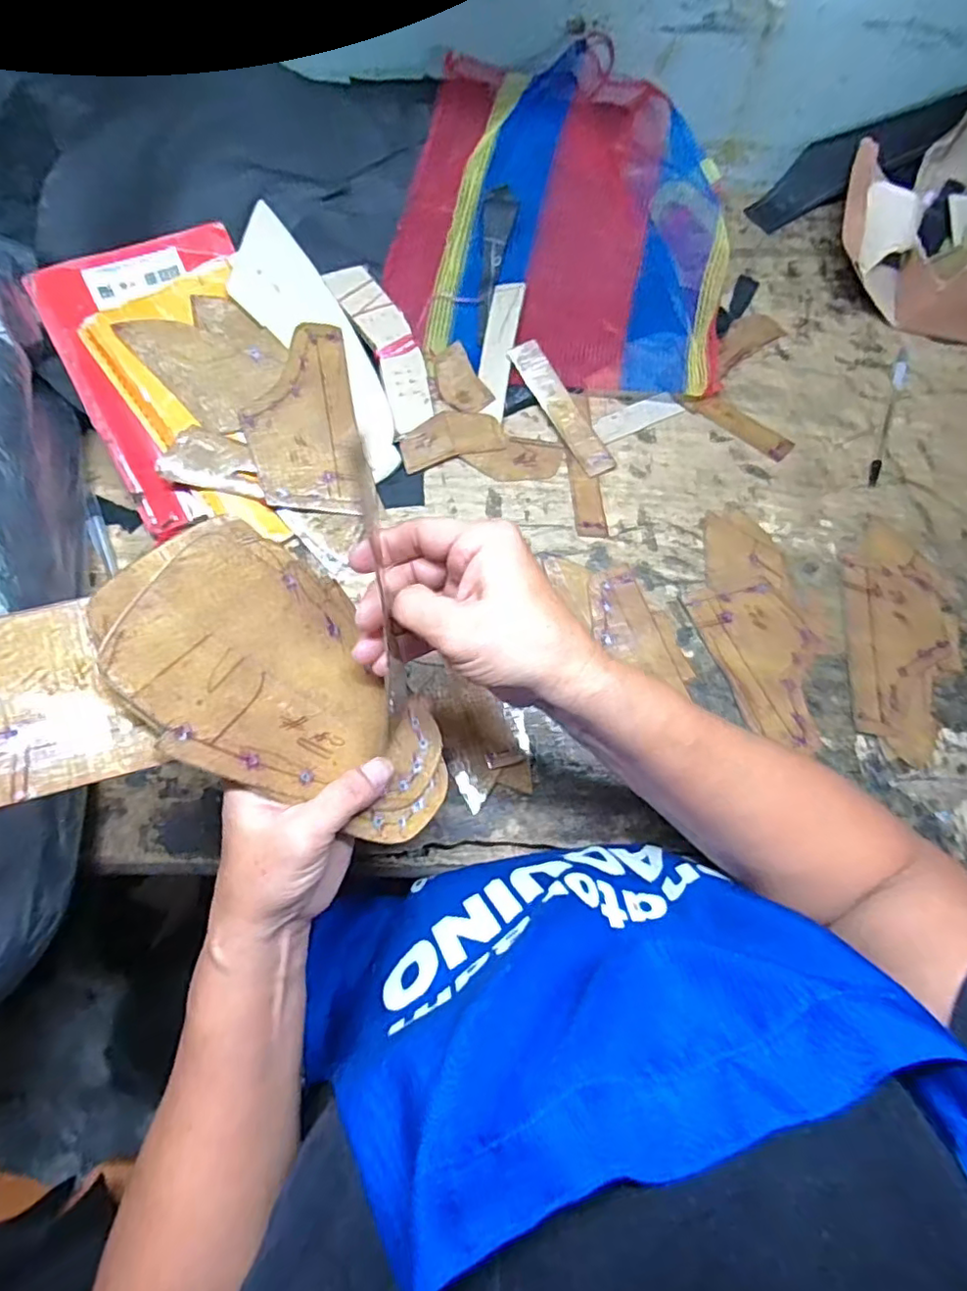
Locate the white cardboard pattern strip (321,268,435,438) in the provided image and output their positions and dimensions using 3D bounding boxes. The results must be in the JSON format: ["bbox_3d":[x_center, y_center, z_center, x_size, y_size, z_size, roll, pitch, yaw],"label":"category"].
[{"bbox_3d":[-0.076,-0.239,0.481,0.045,0.009,0.137,-24,89,-8],"label":"white cardboard pattern strip"}]

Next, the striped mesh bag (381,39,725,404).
[{"bbox_3d":[0.064,-0.345,0.497,0.269,0.082,0.252,4,74,-1],"label":"striped mesh bag"}]

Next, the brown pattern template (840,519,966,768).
[{"bbox_3d":[0.318,-0.005,0.452,0.085,0.005,0.177,4,74,-1],"label":"brown pattern template"}]

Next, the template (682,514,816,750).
[{"bbox_3d":[0.203,-0.015,0.448,0.081,0.006,0.179,-15,74,-5],"label":"template"}]

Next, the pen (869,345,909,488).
[{"bbox_3d":[0.341,-0.192,0.503,0.012,0.008,0.137,20,75,4],"label":"pen"}]

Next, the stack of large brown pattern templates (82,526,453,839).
[{"bbox_3d":[-0.088,0.016,0.295,0.176,0.009,0.112,34,57,-27],"label":"stack of large brown pattern templates"}]

